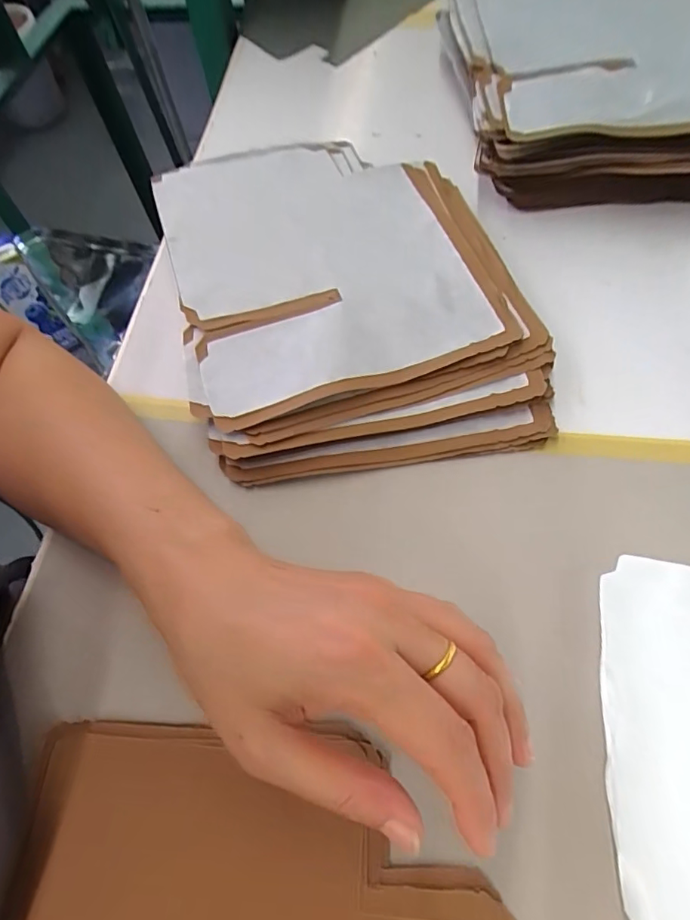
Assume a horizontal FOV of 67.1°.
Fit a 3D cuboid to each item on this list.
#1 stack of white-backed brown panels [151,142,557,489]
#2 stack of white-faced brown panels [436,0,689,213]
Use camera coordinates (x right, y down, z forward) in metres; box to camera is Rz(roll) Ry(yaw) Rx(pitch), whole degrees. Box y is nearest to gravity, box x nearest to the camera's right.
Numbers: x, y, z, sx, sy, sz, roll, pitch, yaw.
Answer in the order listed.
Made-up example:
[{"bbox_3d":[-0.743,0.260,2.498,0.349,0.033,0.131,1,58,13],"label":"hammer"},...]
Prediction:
[{"bbox_3d":[-0.005,-0.121,0.357,0.212,0.031,0.285,-15,62,-5],"label":"stack of white-backed brown panels"},{"bbox_3d":[0.193,-0.303,0.415,0.198,0.076,0.255,-4,62,1],"label":"stack of white-faced brown panels"}]

